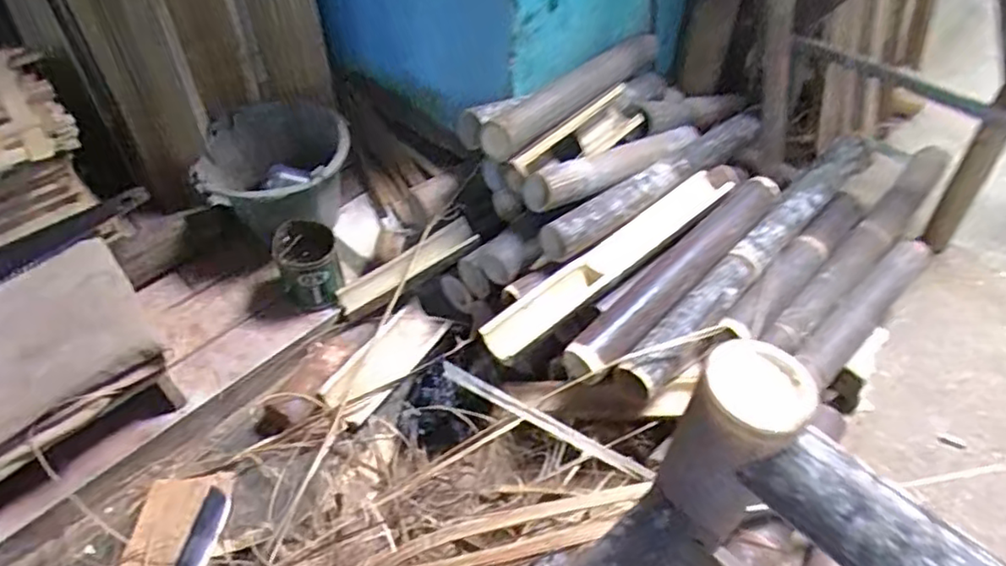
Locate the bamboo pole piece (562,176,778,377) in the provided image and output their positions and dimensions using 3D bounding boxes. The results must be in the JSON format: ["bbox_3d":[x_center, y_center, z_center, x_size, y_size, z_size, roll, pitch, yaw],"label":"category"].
[{"bbox_3d":[0.260,-0.023,0.936,0.066,0.062,0.475,36,56,28],"label":"bamboo pole piece"}]

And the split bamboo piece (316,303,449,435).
[{"bbox_3d":[-0.187,0.125,1.017,0.084,0.020,0.227,42,63,5],"label":"split bamboo piece"}]

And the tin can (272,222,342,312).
[{"bbox_3d":[-0.319,-0.028,1.042,0.098,0.116,0.108,-16,50,-15],"label":"tin can"}]

